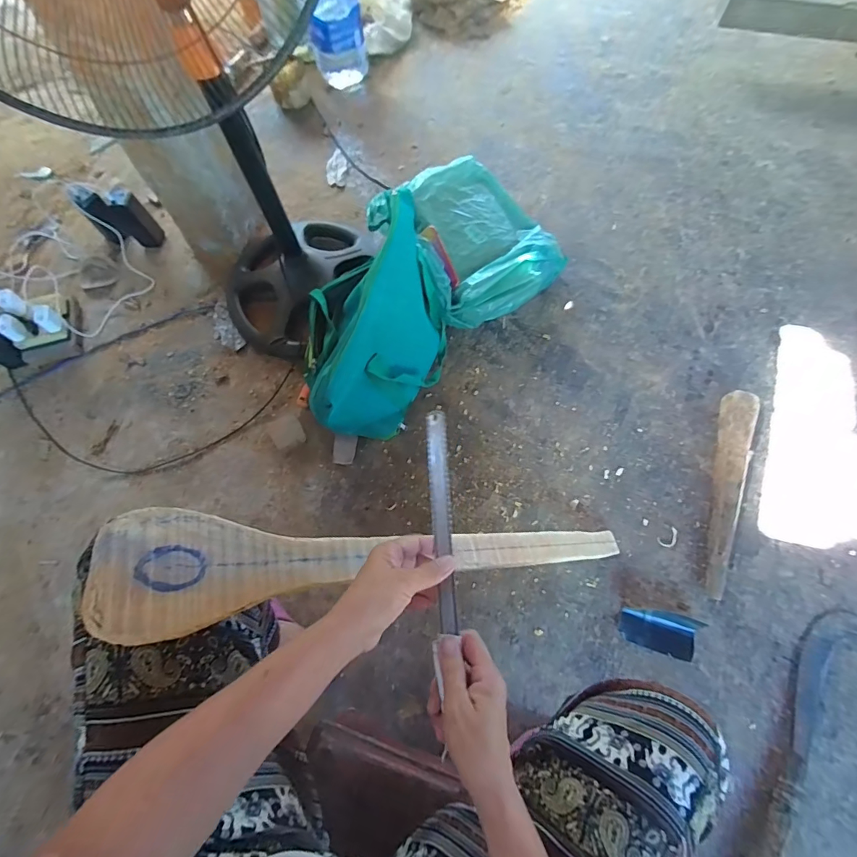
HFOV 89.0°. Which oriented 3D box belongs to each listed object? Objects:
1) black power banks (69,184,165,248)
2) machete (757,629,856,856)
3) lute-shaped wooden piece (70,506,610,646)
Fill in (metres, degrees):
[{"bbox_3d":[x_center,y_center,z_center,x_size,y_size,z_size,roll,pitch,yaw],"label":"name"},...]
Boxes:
[{"bbox_3d":[-0.749,-0.507,1.060,0.142,0.137,0.061,0,68,2],"label":"black power banks"},{"bbox_3d":[0.548,0.565,0.661,0.069,0.037,0.626,32,72,14],"label":"machete"},{"bbox_3d":[0.022,0.170,0.585,0.746,0.022,0.112,8,62,-35],"label":"lute-shaped wooden piece"}]

